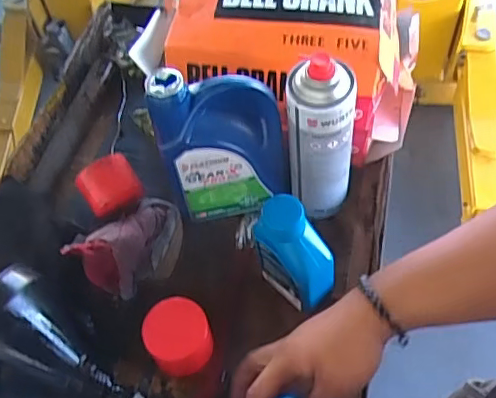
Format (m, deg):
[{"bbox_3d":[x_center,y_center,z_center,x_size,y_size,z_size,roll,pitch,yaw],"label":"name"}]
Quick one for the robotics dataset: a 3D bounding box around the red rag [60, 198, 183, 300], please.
[{"bbox_3d":[-0.127,0.042,0.627,0.084,0.083,0.133,23,62,19],"label":"red rag"}]

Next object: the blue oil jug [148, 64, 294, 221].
[{"bbox_3d":[-0.026,-0.052,0.595,0.133,0.190,0.054,-5,56,2],"label":"blue oil jug"}]

